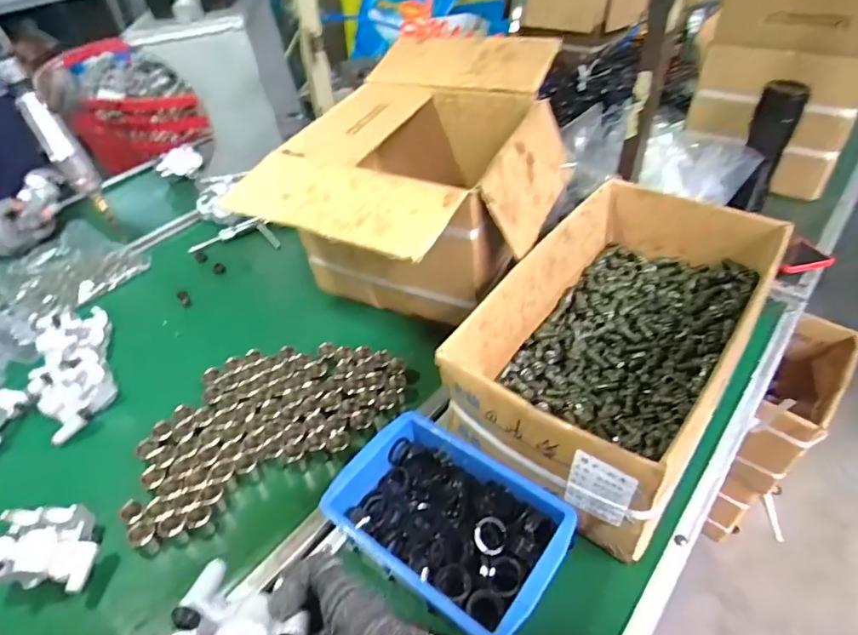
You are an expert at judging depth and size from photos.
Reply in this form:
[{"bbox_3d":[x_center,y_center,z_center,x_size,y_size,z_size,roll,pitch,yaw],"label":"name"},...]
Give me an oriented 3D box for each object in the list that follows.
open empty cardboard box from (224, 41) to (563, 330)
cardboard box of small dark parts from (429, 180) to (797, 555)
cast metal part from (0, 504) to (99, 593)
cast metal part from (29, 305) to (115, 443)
[{"bbox_3d":[0.003,-0.166,0.709,0.311,0.245,0.430,17,47,21],"label":"open empty cardboard box"},{"bbox_3d":[0.208,0.012,0.579,0.216,0.130,0.393,26,51,28],"label":"cardboard box of small dark parts"},{"bbox_3d":[-0.361,0.217,0.494,0.096,0.069,0.076,-3,43,1],"label":"cast metal part"},{"bbox_3d":[-0.449,0.061,0.666,0.081,0.057,0.195,-22,46,-18],"label":"cast metal part"}]

